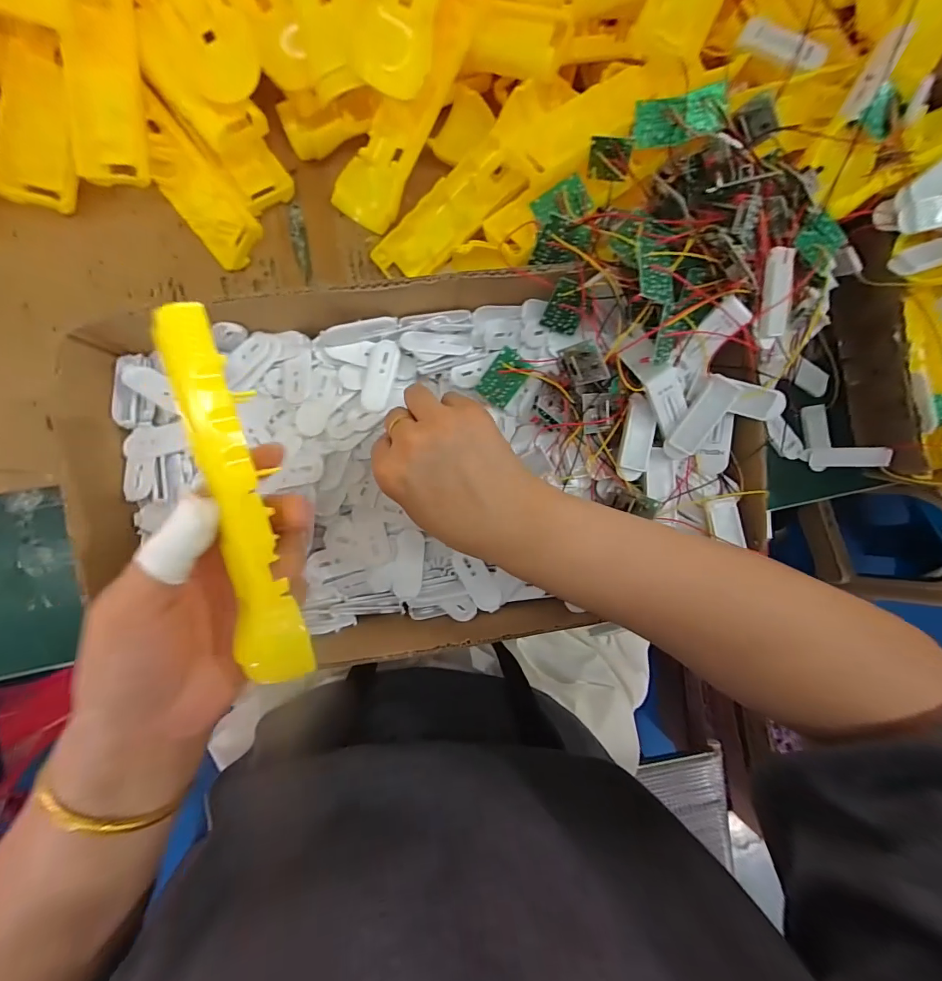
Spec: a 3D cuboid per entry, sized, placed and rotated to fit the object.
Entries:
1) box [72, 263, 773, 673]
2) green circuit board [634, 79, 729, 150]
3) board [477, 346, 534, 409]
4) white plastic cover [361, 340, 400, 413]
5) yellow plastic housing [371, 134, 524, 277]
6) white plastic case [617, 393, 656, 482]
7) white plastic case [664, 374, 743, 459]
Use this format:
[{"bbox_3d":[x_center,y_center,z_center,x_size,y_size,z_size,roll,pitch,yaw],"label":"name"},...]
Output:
[{"bbox_3d":[-0.015,-0.015,0.287,0.421,0.085,0.230,-5,88,-8],"label":"box"},{"bbox_3d":[0.136,-0.243,0.282,0.058,0.008,0.026,-10,116,4],"label":"green circuit board"},{"bbox_3d":[0.022,-0.074,0.288,0.023,0.004,0.034,31,111,-17],"label":"board"},{"bbox_3d":[-0.063,-0.079,0.299,0.019,0.006,0.048,17,86,-7],"label":"white plastic cover"},{"bbox_3d":[-0.018,-0.207,0.330,0.122,0.013,0.041,-37,93,7],"label":"yellow plastic housing"},{"bbox_3d":[0.115,-0.036,0.298,0.021,0.012,0.057,11,86,-7],"label":"white plastic case"},{"bbox_3d":[0.153,-0.047,0.289,0.021,0.010,0.058,27,111,-6],"label":"white plastic case"}]

